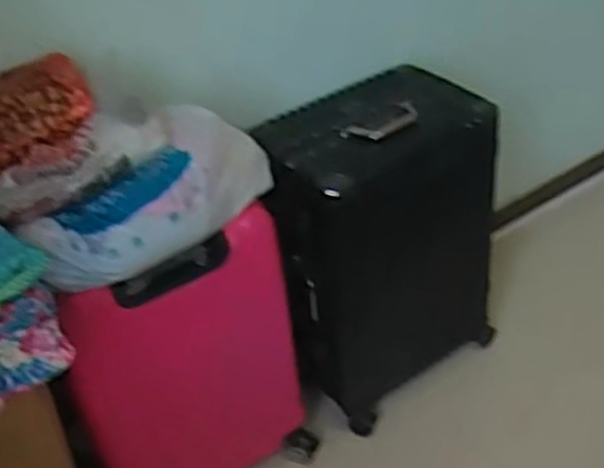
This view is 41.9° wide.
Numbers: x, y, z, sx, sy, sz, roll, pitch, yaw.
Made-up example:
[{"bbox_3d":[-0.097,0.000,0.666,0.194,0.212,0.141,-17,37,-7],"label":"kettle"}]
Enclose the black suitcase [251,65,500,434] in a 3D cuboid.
[{"bbox_3d":[0.157,0.027,1.594,0.446,0.627,0.238,-24,42,-22],"label":"black suitcase"}]

